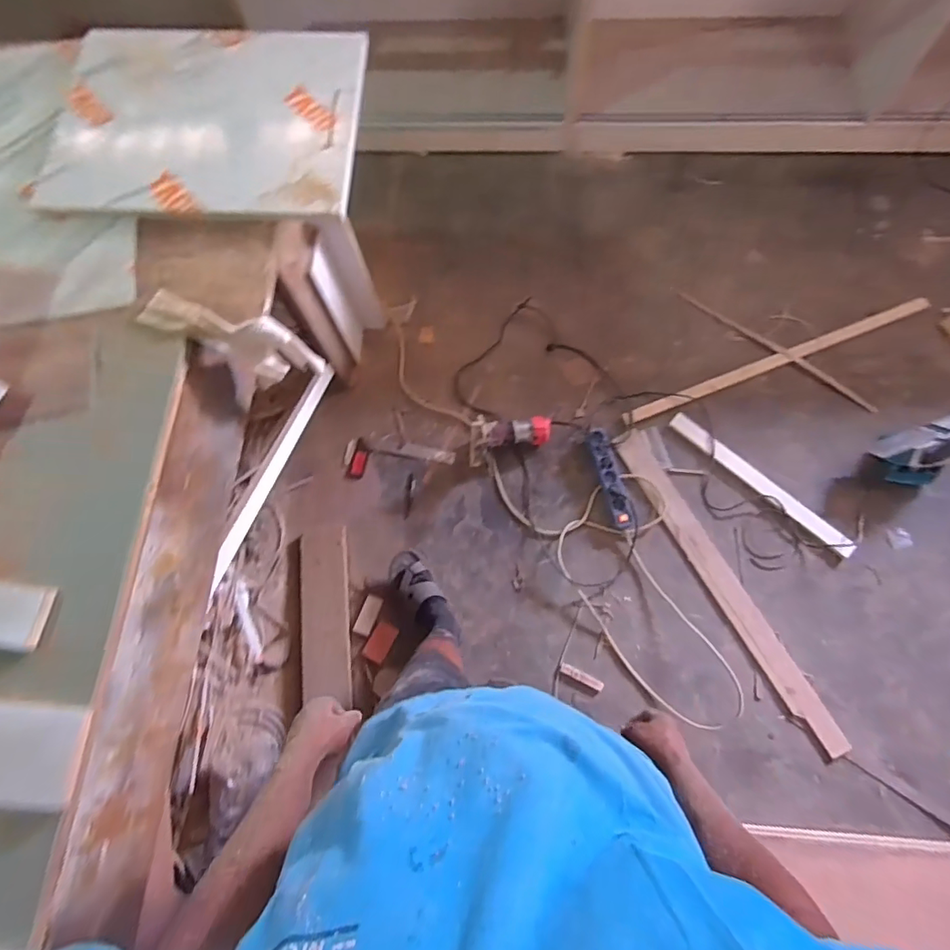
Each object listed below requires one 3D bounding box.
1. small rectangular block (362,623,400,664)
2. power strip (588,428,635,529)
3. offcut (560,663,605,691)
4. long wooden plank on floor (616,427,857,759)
[{"bbox_3d":[-0.263,0.467,1.423,0.062,0.012,0.106,29,77,9],"label":"small rectangular block"},{"bbox_3d":[0.391,0.011,1.481,0.066,0.054,0.298,-12,74,-3],"label":"power strip"},{"bbox_3d":[0.288,0.543,1.367,0.121,0.014,0.027,26,77,9],"label":"offcut"},{"bbox_3d":[0.694,0.303,1.413,0.101,0.018,0.973,-27,75,-6],"label":"long wooden plank on floor"}]

